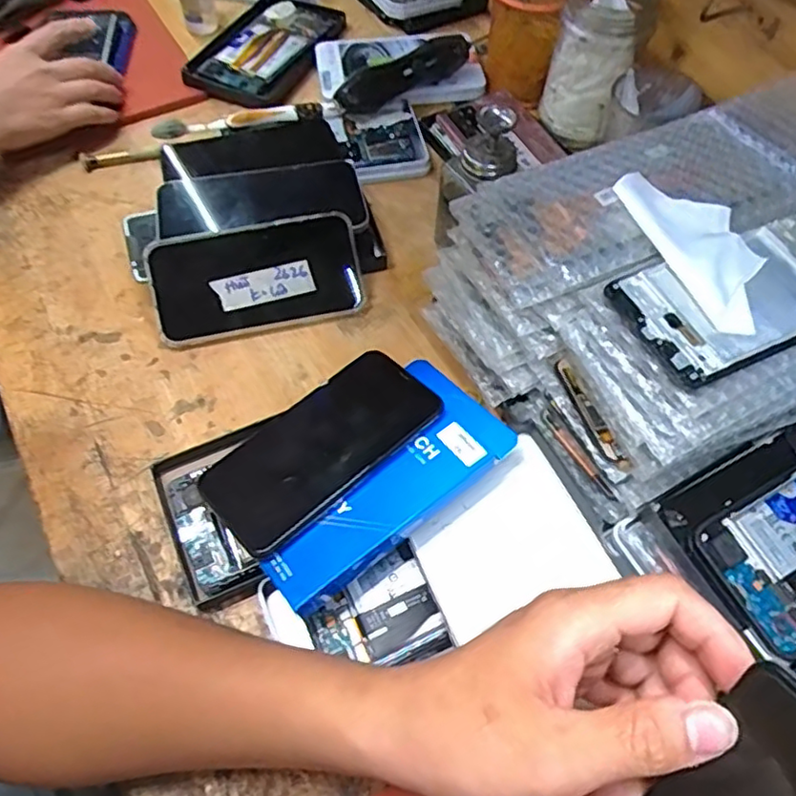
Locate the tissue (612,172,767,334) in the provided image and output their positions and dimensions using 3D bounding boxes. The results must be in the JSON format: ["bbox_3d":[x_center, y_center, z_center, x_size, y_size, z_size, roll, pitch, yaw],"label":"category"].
[{"bbox_3d":[0.166,-0.085,0.345,0.051,0.009,0.108,-18,60,-11],"label":"tissue"}]

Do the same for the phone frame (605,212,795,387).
[{"bbox_3d":[0.191,-0.058,0.333,0.148,0.005,0.069,-22,61,-13],"label":"phone frame"}]

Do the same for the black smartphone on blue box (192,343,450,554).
[{"bbox_3d":[-0.044,0.026,0.373,0.137,0.014,0.068,-38,65,-21],"label":"black smartphone on blue box"}]

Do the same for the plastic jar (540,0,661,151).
[{"bbox_3d":[0.171,-0.294,0.556,0.076,0.121,0.076,27,58,16],"label":"plastic jar"}]

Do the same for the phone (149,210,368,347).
[{"bbox_3d":[-0.104,-0.090,0.477,0.153,0.014,0.081,-13,94,-10],"label":"phone"}]

